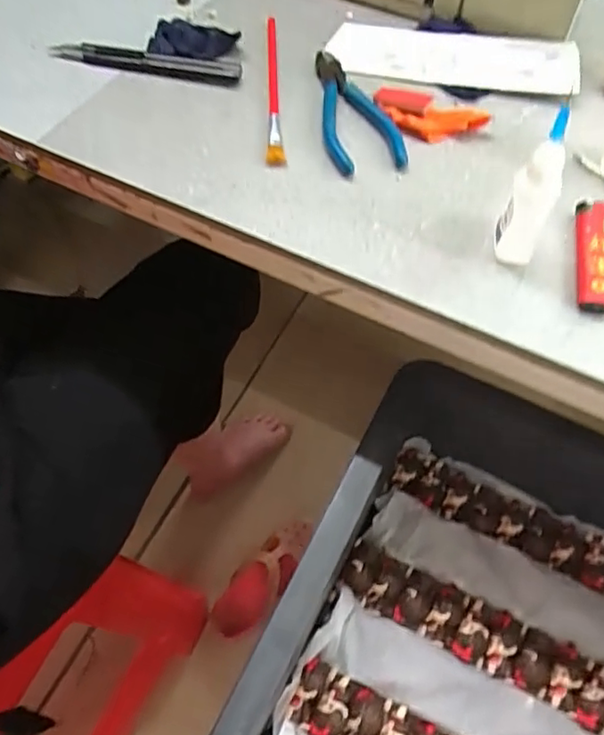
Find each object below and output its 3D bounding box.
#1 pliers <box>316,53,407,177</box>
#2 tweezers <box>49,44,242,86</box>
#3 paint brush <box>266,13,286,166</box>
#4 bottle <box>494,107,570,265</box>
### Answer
[{"bbox_3d":[0.034,-0.174,0.401,0.046,0.008,0.120,-7,59,-5],"label":"pliers"},{"bbox_3d":[-0.112,-0.222,0.431,0.141,0.011,0.020,10,59,6],"label":"tweezers"},{"bbox_3d":[-0.019,-0.196,0.417,0.011,0.006,0.159,-1,58,-1],"label":"paint brush"},{"bbox_3d":[0.120,-0.089,0.308,0.022,0.082,0.018,19,60,11],"label":"bottle"}]

